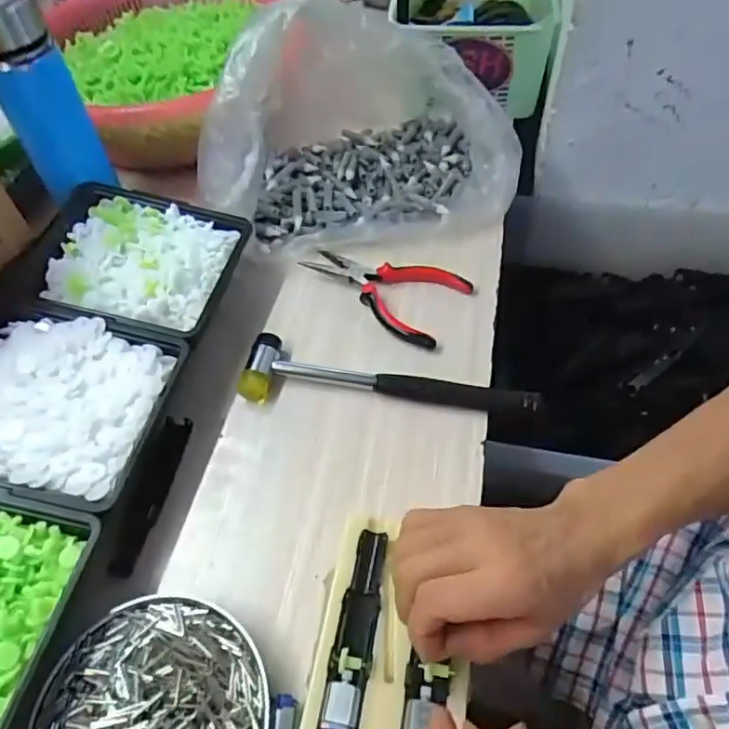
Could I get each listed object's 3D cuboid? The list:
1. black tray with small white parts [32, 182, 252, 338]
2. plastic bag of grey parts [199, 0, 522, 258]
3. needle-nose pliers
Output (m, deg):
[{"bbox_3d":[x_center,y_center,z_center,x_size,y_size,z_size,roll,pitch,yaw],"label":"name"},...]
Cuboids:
[{"bbox_3d":[-0.197,-0.084,0.514,0.153,0.047,0.142,10,55,6],"label":"black tray with small white parts"},{"bbox_3d":[-0.006,-0.245,0.568,0.290,0.159,0.201,-9,53,-4],"label":"plastic bag of grey parts"},{"bbox_3d":[0.016,-0.076,0.540,0.146,0.008,0.088,25,58,20],"label":"needle-nose pliers"}]

